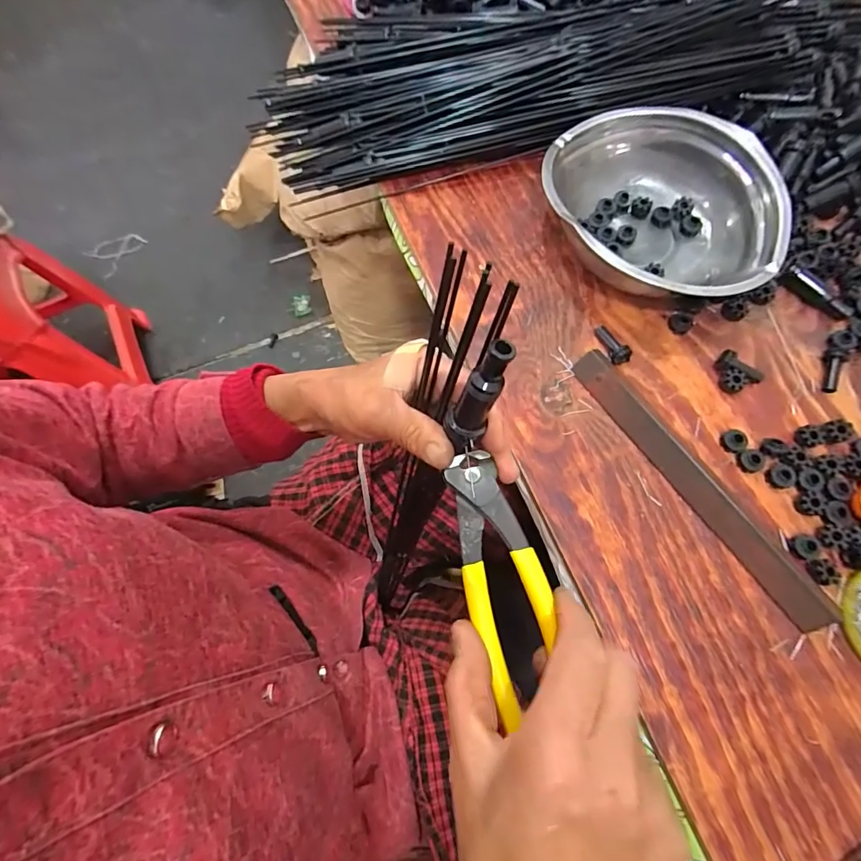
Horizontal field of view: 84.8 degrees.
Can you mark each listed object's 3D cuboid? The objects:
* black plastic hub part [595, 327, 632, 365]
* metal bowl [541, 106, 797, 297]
[{"bbox_3d":[0.164,-0.079,0.421,0.014,0.018,0.039,-15,72,-3],"label":"black plastic hub part"},{"bbox_3d":[0.203,-0.198,0.433,0.202,0.065,0.187,-1,72,2],"label":"metal bowl"}]

